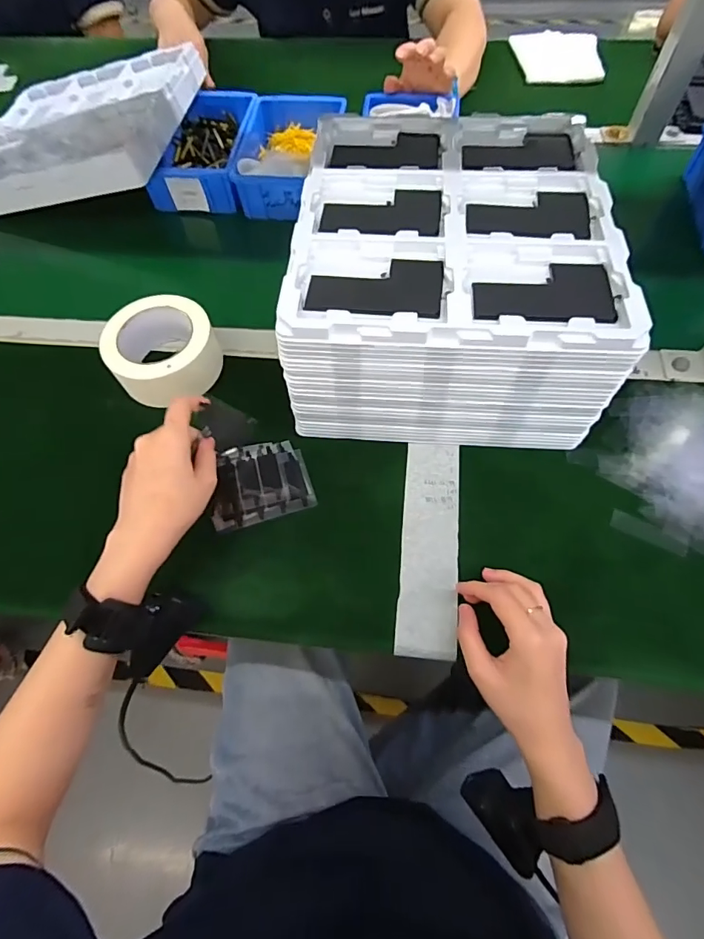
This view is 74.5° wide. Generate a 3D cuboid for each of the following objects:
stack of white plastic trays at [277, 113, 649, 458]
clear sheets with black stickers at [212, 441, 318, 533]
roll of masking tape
[{"bbox_3d":[0.089,-0.197,0.469,0.269,0.143,0.314,2,63,2],"label":"stack of white plastic trays"},{"bbox_3d":[-0.089,0.011,0.445,0.093,0.007,0.081,-16,64,-7],"label":"clear sheets with black stickers"},{"bbox_3d":[-0.199,-0.125,0.493,0.095,0.066,0.103,-1,63,1],"label":"roll of masking tape"}]

